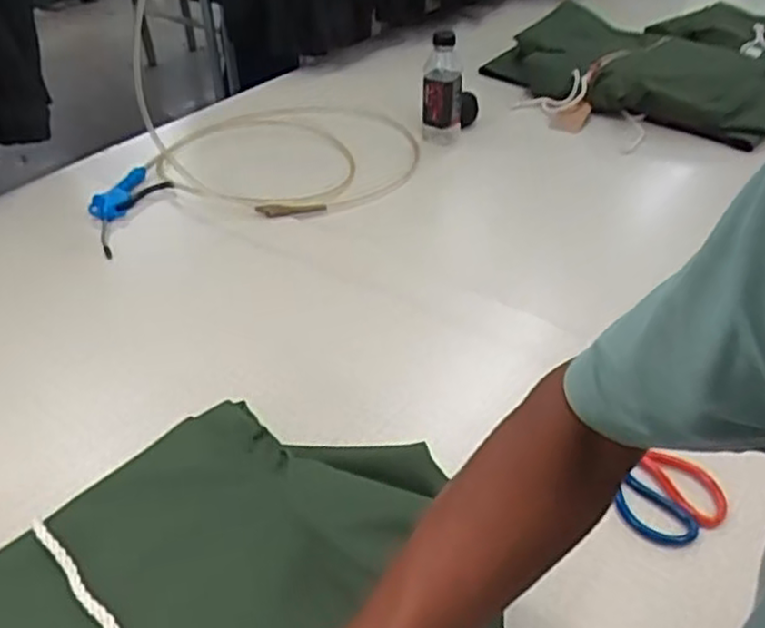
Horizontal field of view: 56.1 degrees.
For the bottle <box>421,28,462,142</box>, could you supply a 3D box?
[{"bbox_3d":[0.109,-0.408,1.309,0.070,0.201,0.077,2,39,3],"label":"bottle"}]

